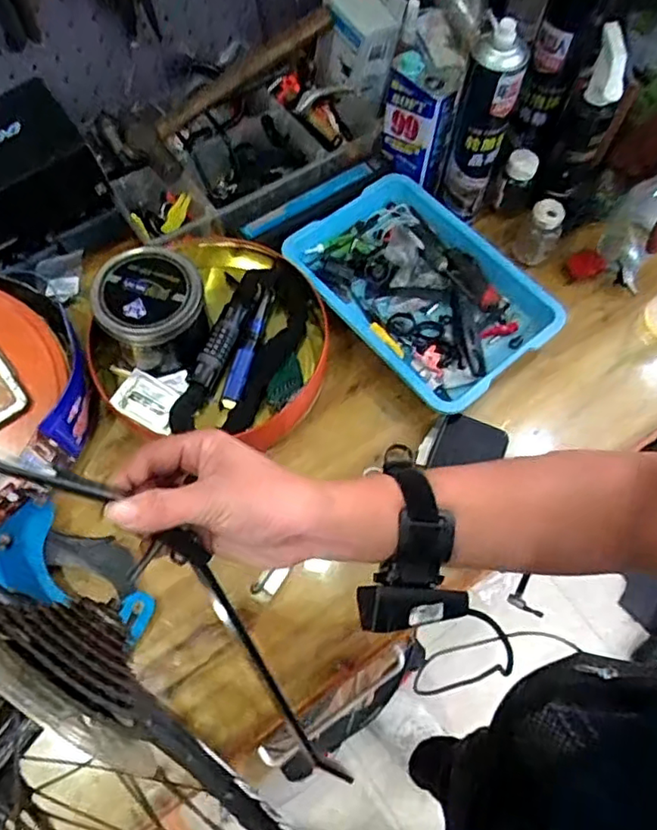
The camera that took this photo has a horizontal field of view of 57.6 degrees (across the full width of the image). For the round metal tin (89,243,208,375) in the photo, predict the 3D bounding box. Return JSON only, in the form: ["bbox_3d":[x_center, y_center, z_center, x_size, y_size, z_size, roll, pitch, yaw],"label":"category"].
[{"bbox_3d":[-0.202,-0.123,0.696,0.111,0.076,0.116,0,65,-1],"label":"round metal tin"}]

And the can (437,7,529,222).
[{"bbox_3d":[0.182,-0.346,0.720,0.060,0.230,0.056,15,66,6],"label":"can"}]

